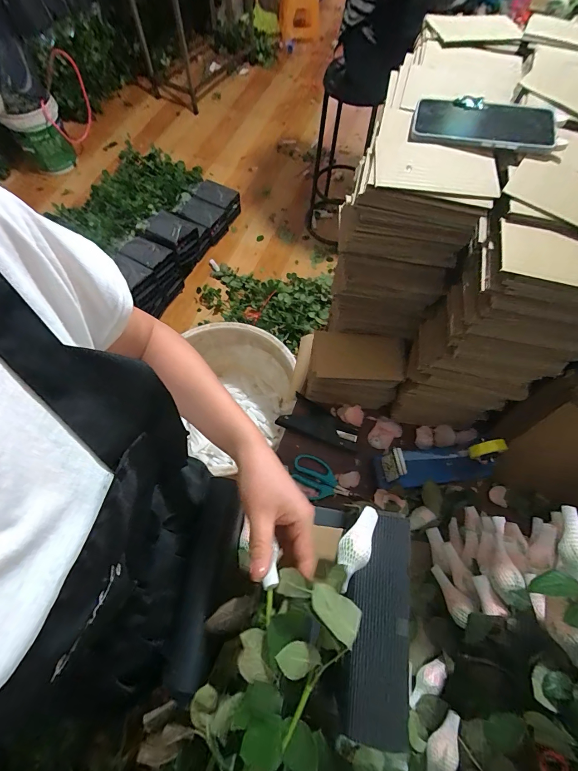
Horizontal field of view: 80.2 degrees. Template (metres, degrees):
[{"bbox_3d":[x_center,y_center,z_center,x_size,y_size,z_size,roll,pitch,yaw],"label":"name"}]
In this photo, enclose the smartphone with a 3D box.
[{"bbox_3d":[0.241,-0.331,0.433,0.162,0.014,0.090,16,68,13],"label":"smartphone"}]

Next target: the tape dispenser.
[{"bbox_3d":[0.254,0.124,0.565,0.198,0.118,0.067,-6,66,-4],"label":"tape dispenser"}]

